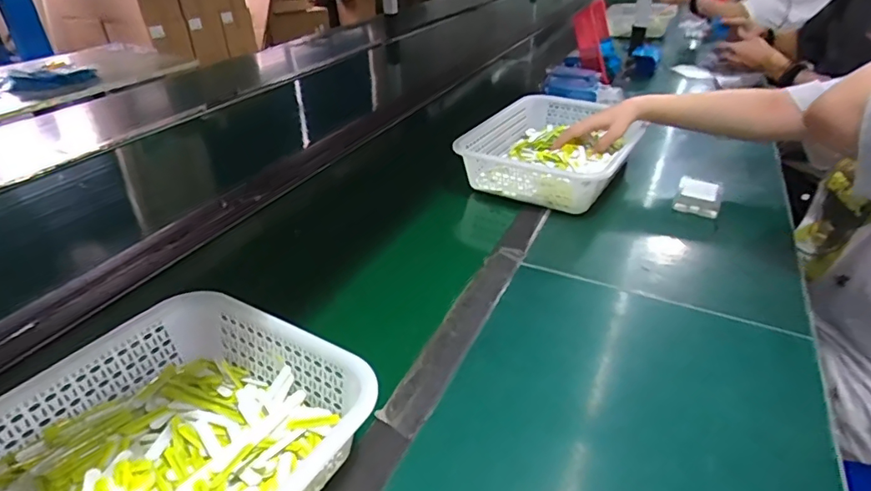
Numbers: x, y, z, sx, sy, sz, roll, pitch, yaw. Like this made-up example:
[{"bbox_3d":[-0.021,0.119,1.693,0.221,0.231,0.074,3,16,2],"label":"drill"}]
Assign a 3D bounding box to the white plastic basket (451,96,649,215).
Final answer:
[{"bbox_3d":[0.225,-0.173,0.956,0.272,0.096,0.356,19,39,29],"label":"white plastic basket"}]

